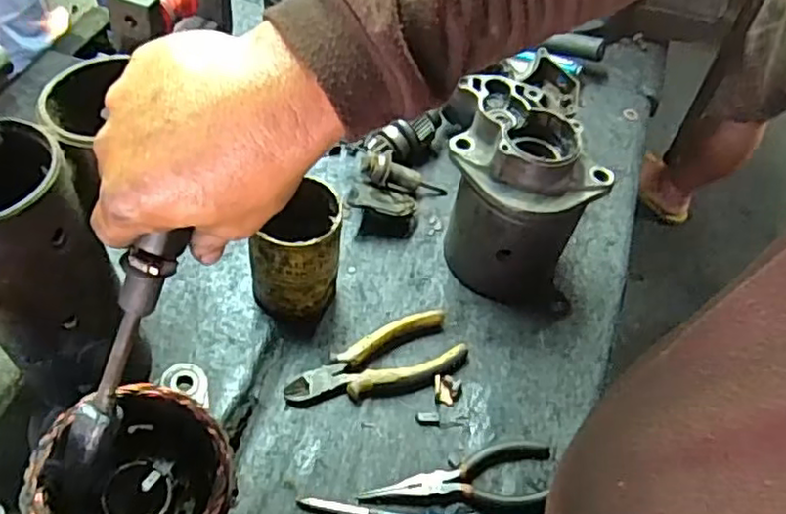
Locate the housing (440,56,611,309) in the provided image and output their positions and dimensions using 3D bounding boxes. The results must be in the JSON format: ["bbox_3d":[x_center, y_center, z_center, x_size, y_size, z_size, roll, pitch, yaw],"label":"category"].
[{"bbox_3d":[0.114,-0.063,0.579,0.122,0.167,0.119,2,52,-2],"label":"housing"}]

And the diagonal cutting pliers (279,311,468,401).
[{"bbox_3d":[-0.014,0.092,0.559,0.153,0.019,0.057,-18,56,-17],"label":"diagonal cutting pliers"}]

